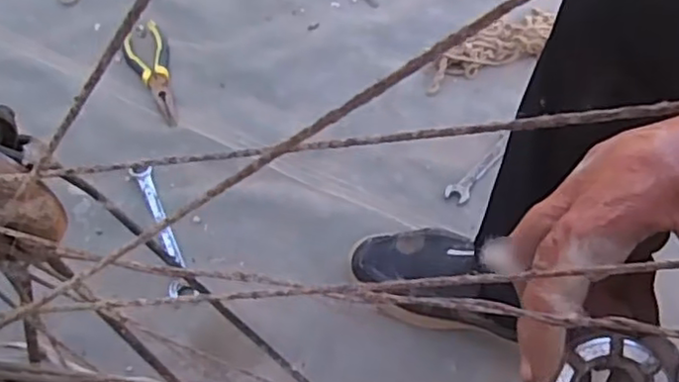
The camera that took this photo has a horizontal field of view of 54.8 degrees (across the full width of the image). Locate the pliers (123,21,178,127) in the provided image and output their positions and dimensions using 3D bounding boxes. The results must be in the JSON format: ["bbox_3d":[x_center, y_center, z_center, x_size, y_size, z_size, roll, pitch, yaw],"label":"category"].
[{"bbox_3d":[-0.254,-0.161,0.879,0.057,0.014,0.186,-14,57,-9],"label":"pliers"}]

